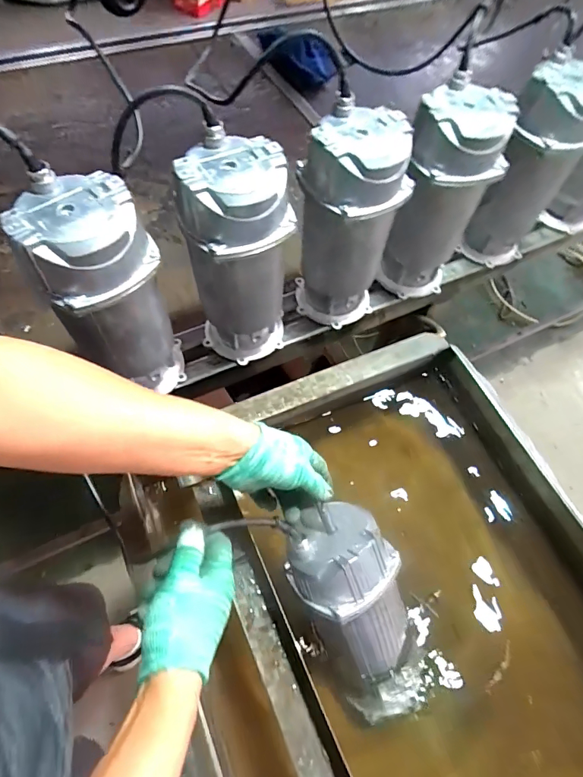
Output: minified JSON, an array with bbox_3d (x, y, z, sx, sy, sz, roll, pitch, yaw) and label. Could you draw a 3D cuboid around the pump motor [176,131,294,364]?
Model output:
[{"bbox_3d":[-0.066,-0.157,0.575,0.118,0.303,0.116,6,62,0],"label":"pump motor"}]

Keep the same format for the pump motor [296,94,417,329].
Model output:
[{"bbox_3d":[0.077,-0.219,0.618,0.134,0.298,0.123,10,62,3],"label":"pump motor"}]

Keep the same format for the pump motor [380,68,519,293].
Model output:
[{"bbox_3d":[0.217,-0.275,0.649,0.126,0.288,0.115,15,62,5],"label":"pump motor"}]

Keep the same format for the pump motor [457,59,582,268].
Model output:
[{"bbox_3d":[0.377,-0.333,0.692,0.125,0.293,0.144,28,64,12],"label":"pump motor"}]

